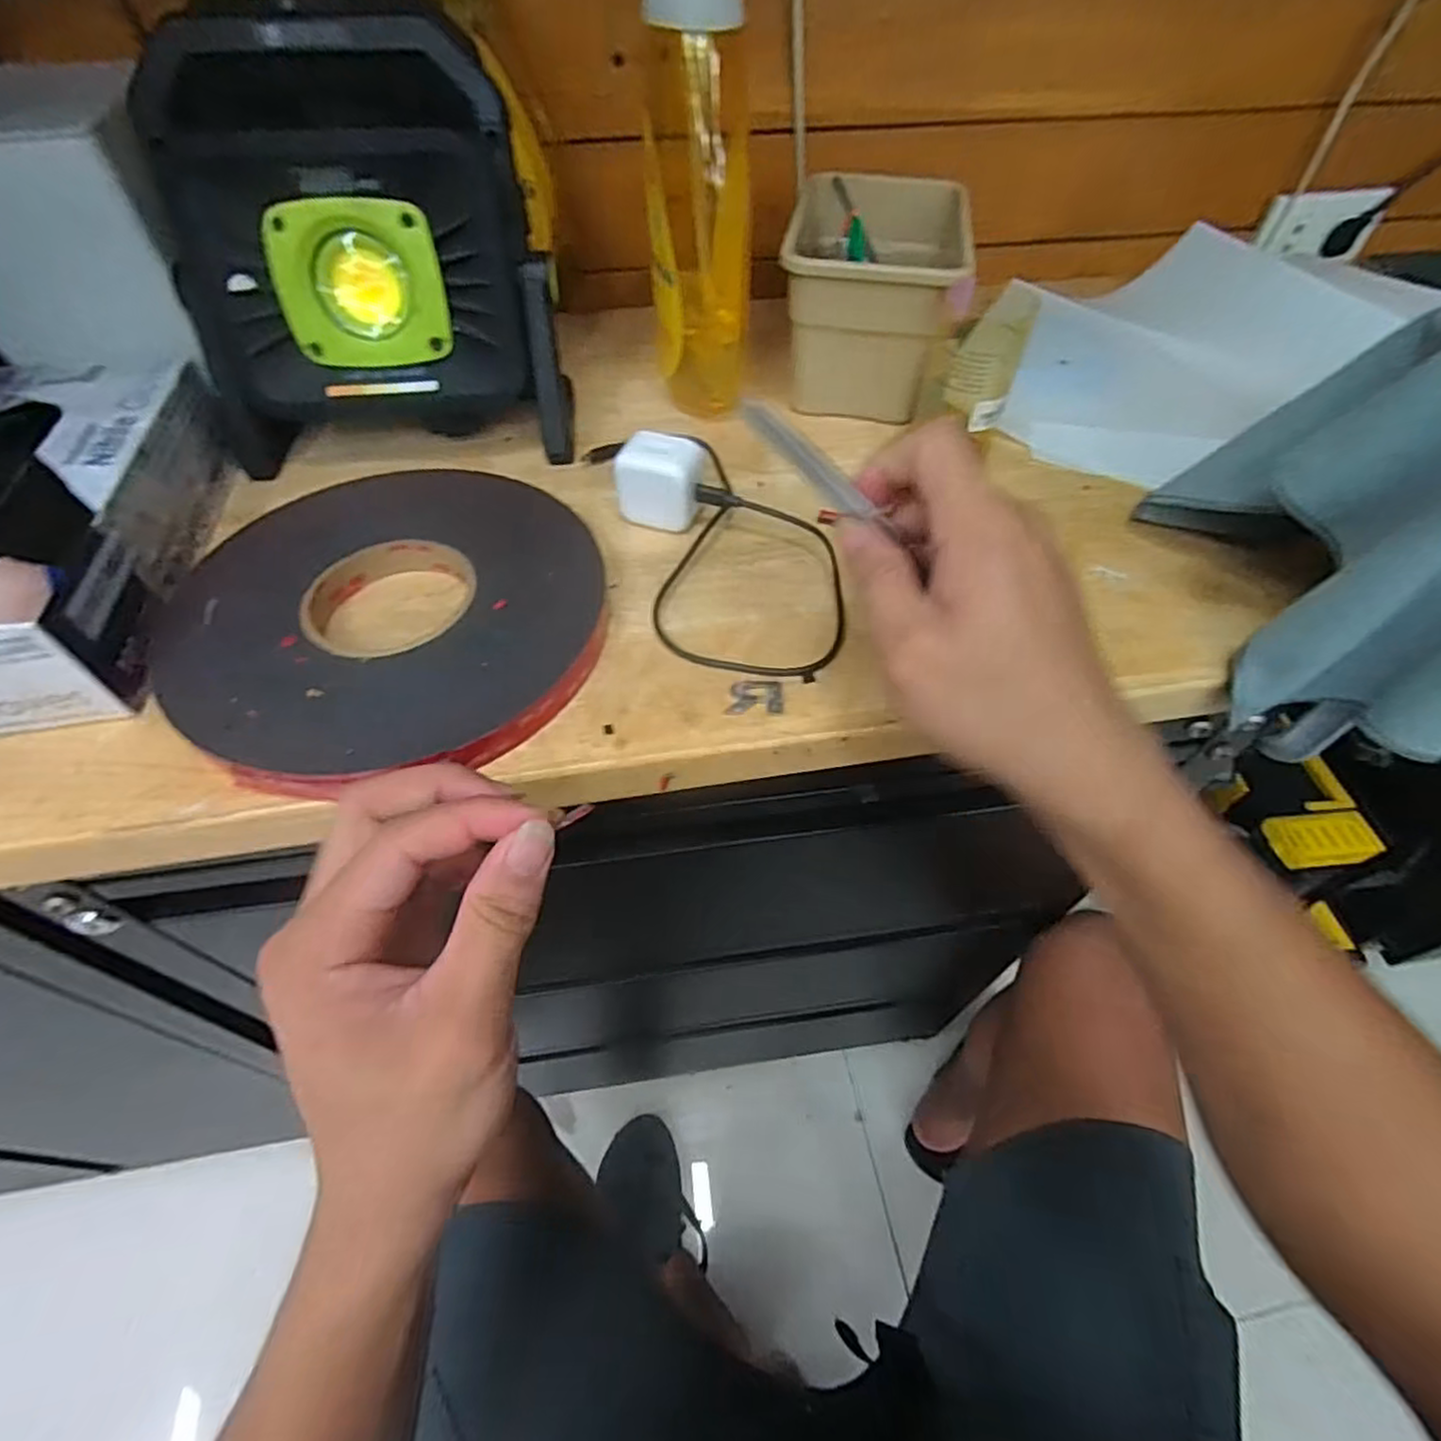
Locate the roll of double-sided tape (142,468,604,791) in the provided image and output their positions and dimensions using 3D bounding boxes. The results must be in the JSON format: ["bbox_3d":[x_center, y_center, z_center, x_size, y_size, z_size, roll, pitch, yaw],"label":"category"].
[{"bbox_3d":[-0.163,-0.058,0.349,0.201,0.023,0.207,0,53,0],"label":"roll of double-sided tape"}]

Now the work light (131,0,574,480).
[{"bbox_3d":[-0.199,-0.252,0.374,0.200,0.178,0.091,-5,53,-4],"label":"work light"}]

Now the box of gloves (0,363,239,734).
[{"bbox_3d":[-0.342,-0.099,0.338,0.122,0.056,0.210,-10,54,-7],"label":"box of gloves"}]

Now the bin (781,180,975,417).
[{"bbox_3d":[0.102,-0.286,0.471,0.108,0.094,0.162,9,54,6],"label":"bin"}]

